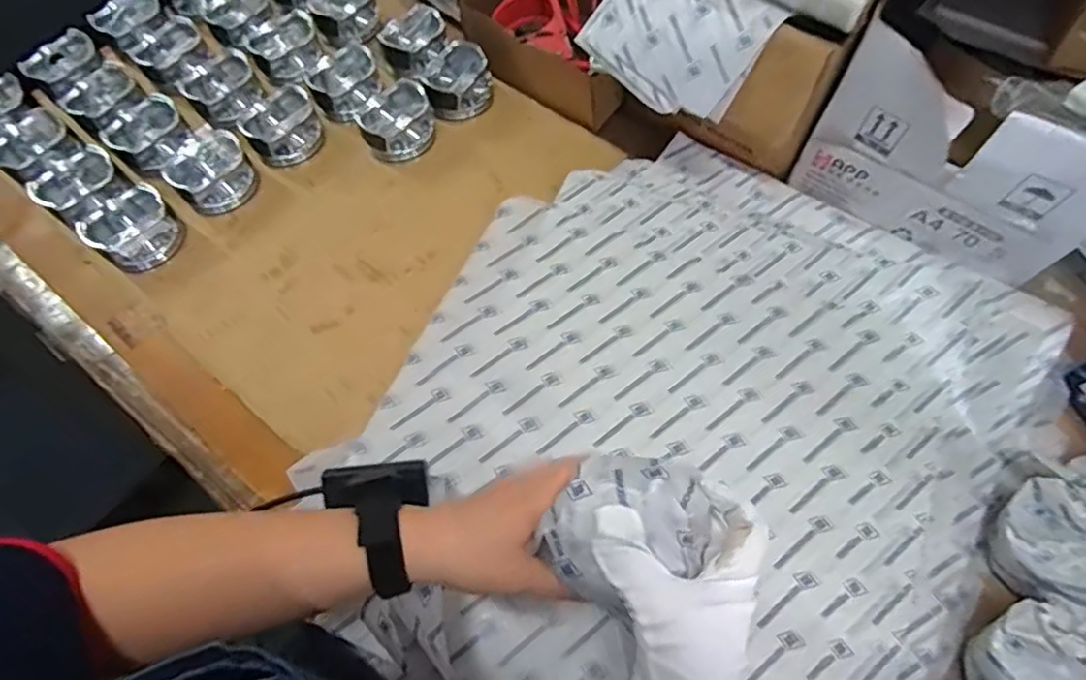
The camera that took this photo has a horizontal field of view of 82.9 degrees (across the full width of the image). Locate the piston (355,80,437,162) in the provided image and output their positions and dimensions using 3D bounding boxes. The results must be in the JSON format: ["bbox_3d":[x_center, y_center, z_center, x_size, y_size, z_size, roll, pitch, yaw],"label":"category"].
[{"bbox_3d":[-0.164,-0.246,0.689,0.078,0.049,0.076,0,65,1],"label":"piston"}]

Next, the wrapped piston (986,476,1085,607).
[{"bbox_3d":[0.395,0.149,0.456,0.082,0.065,0.092,-14,65,-5],"label":"wrapped piston"}]

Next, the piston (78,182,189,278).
[{"bbox_3d":[-0.422,-0.115,0.640,0.081,0.042,0.083,0,65,1],"label":"piston"}]

